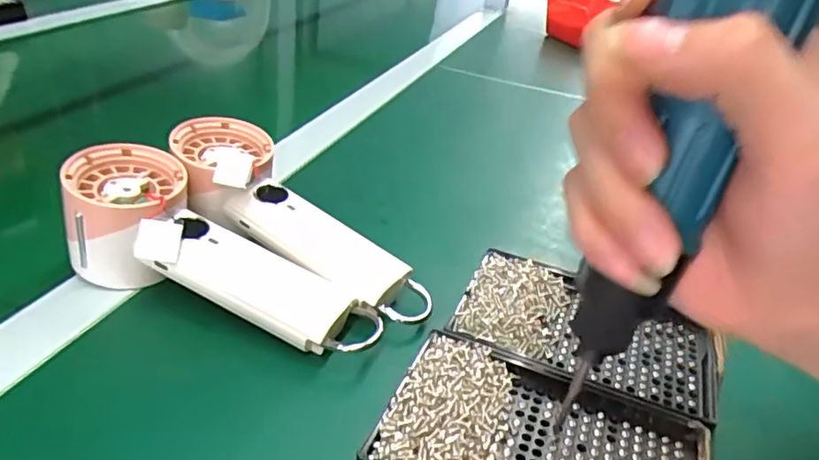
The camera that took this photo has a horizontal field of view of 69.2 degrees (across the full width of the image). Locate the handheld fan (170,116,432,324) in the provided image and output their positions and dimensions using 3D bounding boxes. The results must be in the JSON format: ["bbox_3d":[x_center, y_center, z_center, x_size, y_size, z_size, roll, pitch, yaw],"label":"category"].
[{"bbox_3d":[-0.069,-0.010,0.359,0.196,0.043,0.065,37,41,17],"label":"handheld fan"}]

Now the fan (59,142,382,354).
[{"bbox_3d":[-0.108,0.021,0.333,0.194,0.062,0.066,28,36,8],"label":"fan"}]

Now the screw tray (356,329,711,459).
[{"bbox_3d":[0.057,0.096,0.262,0.136,0.026,0.094,16,34,13],"label":"screw tray"}]

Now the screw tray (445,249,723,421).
[{"bbox_3d":[0.098,0.053,0.326,0.138,0.014,0.085,17,34,14],"label":"screw tray"}]

